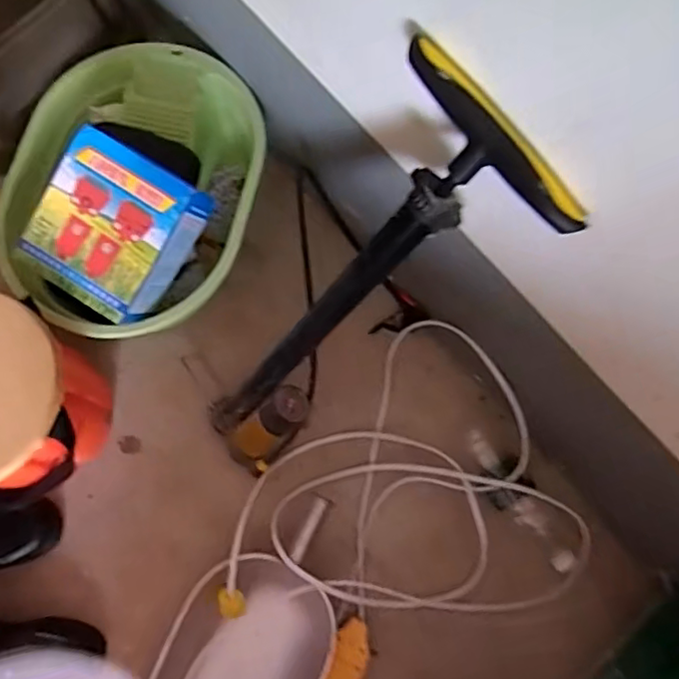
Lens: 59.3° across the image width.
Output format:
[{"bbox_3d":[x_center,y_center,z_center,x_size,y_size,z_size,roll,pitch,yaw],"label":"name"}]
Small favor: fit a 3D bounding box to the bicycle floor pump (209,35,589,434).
[{"bbox_3d":[-0.025,-0.026,0.680,0.061,0.619,0.197,-14,71,-40],"label":"bicycle floor pump"}]

